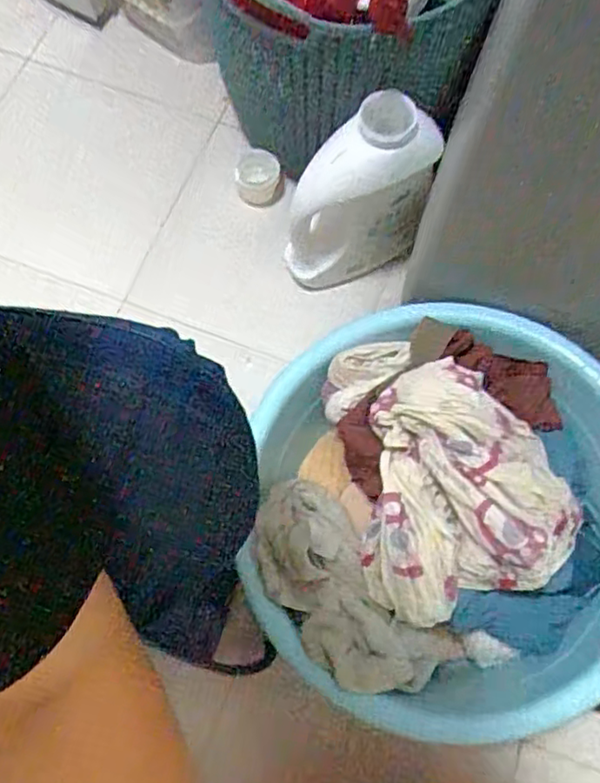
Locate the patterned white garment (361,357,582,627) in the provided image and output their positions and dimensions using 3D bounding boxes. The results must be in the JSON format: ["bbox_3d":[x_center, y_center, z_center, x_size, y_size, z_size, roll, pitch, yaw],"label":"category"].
[{"bbox_3d":[0.133,0.077,0.555,0.186,0.079,0.204,-19,72,-8],"label":"patterned white garment"}]

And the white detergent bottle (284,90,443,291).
[{"bbox_3d":[0.065,-0.226,0.730,0.100,0.252,0.130,-28,73,-32],"label":"white detergent bottle"}]

